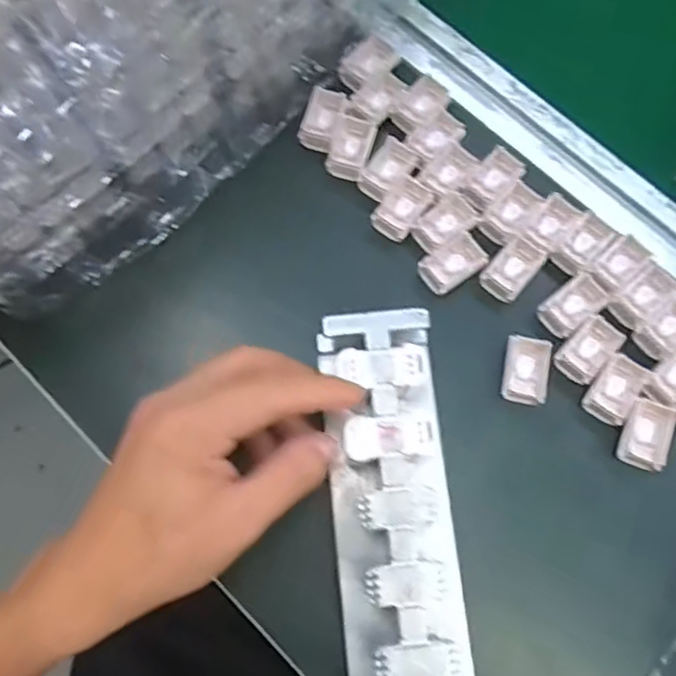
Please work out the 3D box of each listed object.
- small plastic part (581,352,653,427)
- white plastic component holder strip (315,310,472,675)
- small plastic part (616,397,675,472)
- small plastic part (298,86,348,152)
[{"bbox_3d":[0.151,0.027,0.339,0.023,0.009,0.034,35,77,9],"label":"small plastic part"},{"bbox_3d":[0.027,0.081,0.304,0.057,0.042,0.185,-5,78,-1],"label":"white plastic component holder strip"},{"bbox_3d":[0.163,0.050,0.333,0.023,0.009,0.035,19,75,5],"label":"small plastic part"},{"bbox_3d":[-0.009,-0.133,0.383,0.021,0.008,0.038,18,75,4],"label":"small plastic part"}]

